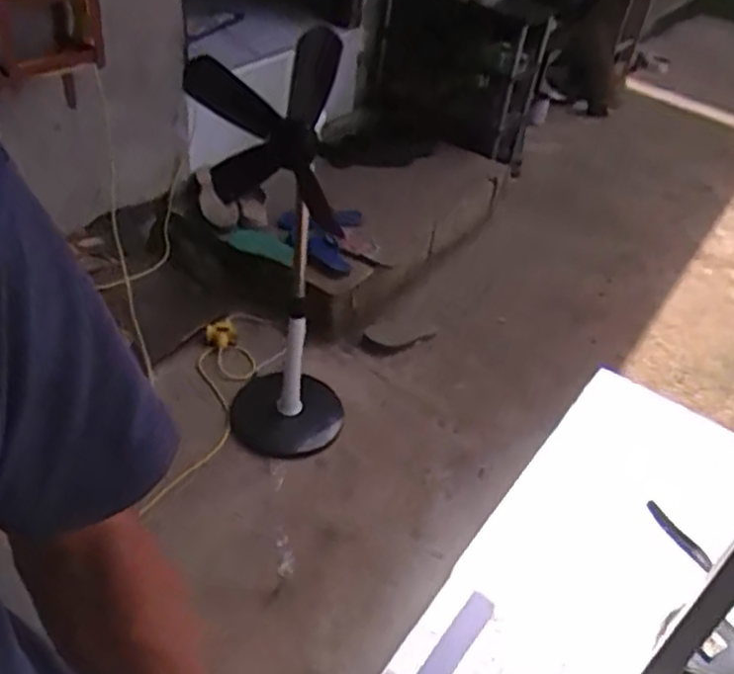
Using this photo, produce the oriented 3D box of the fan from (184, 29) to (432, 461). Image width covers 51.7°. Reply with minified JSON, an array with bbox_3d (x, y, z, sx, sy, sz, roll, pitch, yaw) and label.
[{"bbox_3d":[-0.134,-0.137,1.569,0.394,0.957,0.248,16,40,10],"label":"fan"}]

